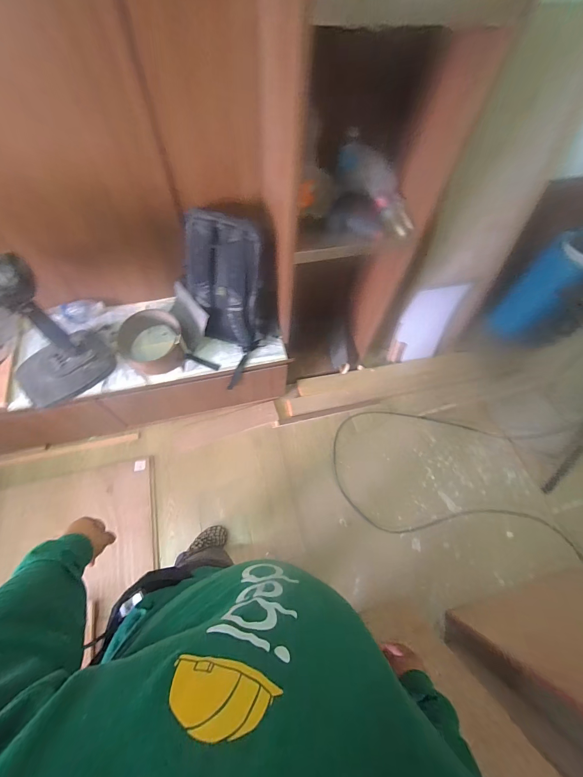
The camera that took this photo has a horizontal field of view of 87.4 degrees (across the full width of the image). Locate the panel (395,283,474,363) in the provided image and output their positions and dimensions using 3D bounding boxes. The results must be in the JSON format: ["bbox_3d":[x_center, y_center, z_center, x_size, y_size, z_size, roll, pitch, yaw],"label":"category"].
[{"bbox_3d":[0.712,-0.340,1.636,0.296,0.458,0.069,-1,38,-10],"label":"panel"}]

